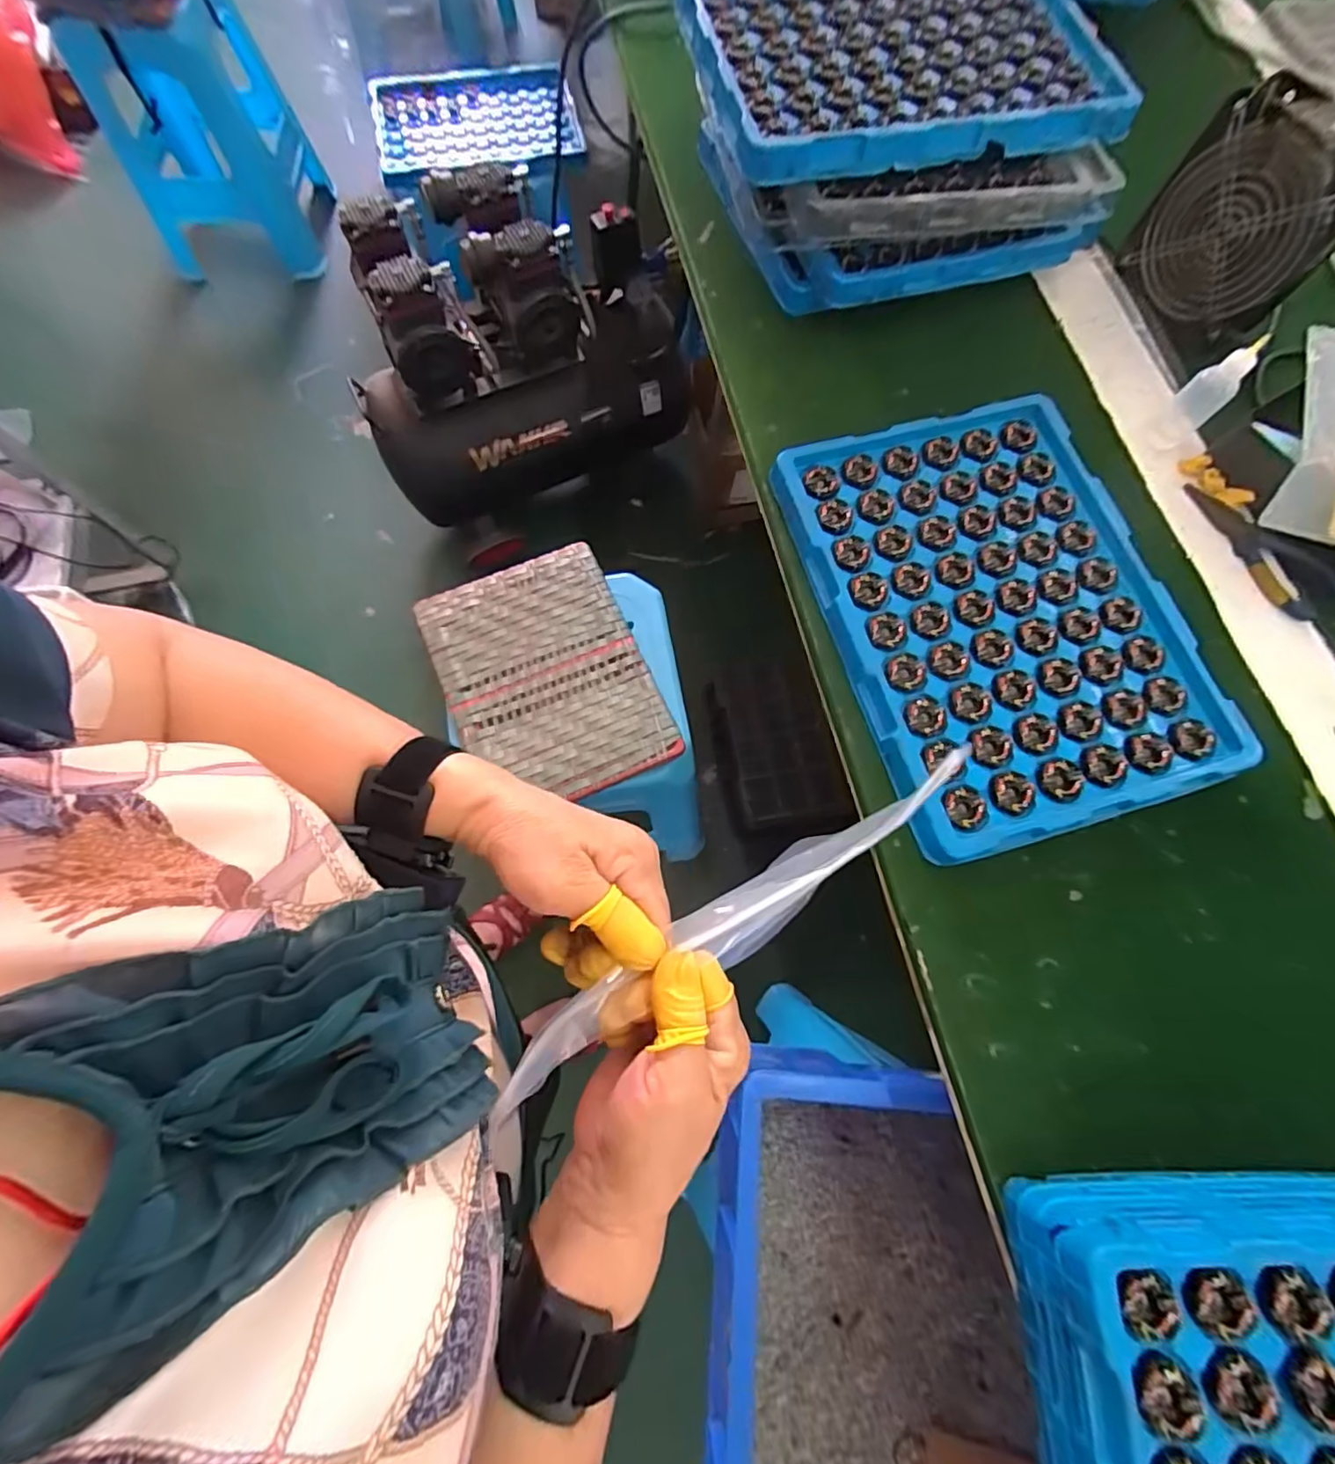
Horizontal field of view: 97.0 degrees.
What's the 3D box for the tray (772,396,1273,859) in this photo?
[{"bbox_3d":[0.279,-0.106,0.500,0.281,0.023,0.370,-14,73,-7],"label":"tray"}]

